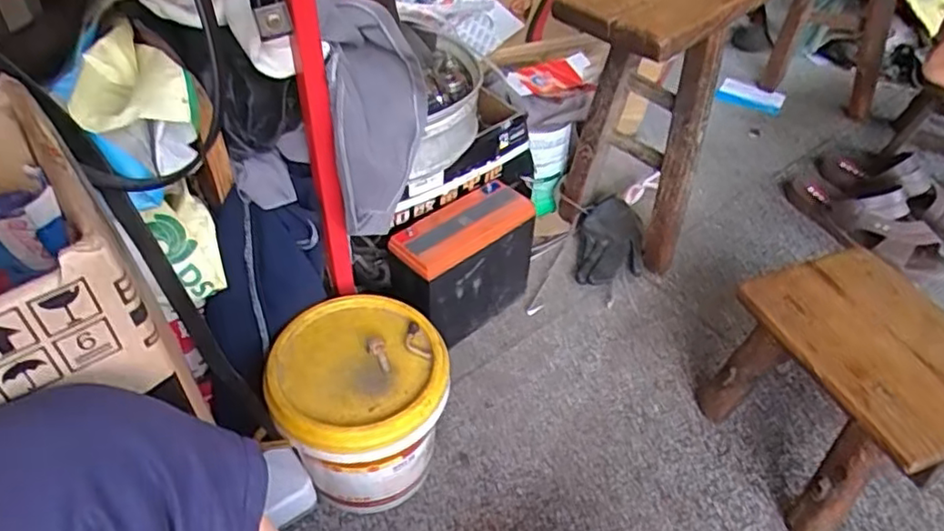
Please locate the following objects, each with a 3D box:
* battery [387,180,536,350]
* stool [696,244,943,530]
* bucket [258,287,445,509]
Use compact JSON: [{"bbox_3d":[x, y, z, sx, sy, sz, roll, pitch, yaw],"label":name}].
[{"bbox_3d":[-0.015,0.004,0.837,0.086,0.166,0.188,35,50,30],"label":"battery"},{"bbox_3d":[0.401,0.142,0.700,0.192,0.194,0.229,-15,45,-16],"label":"stool"},{"bbox_3d":[-0.115,0.153,0.675,0.161,0.168,0.167,0,43,0],"label":"bucket"}]

